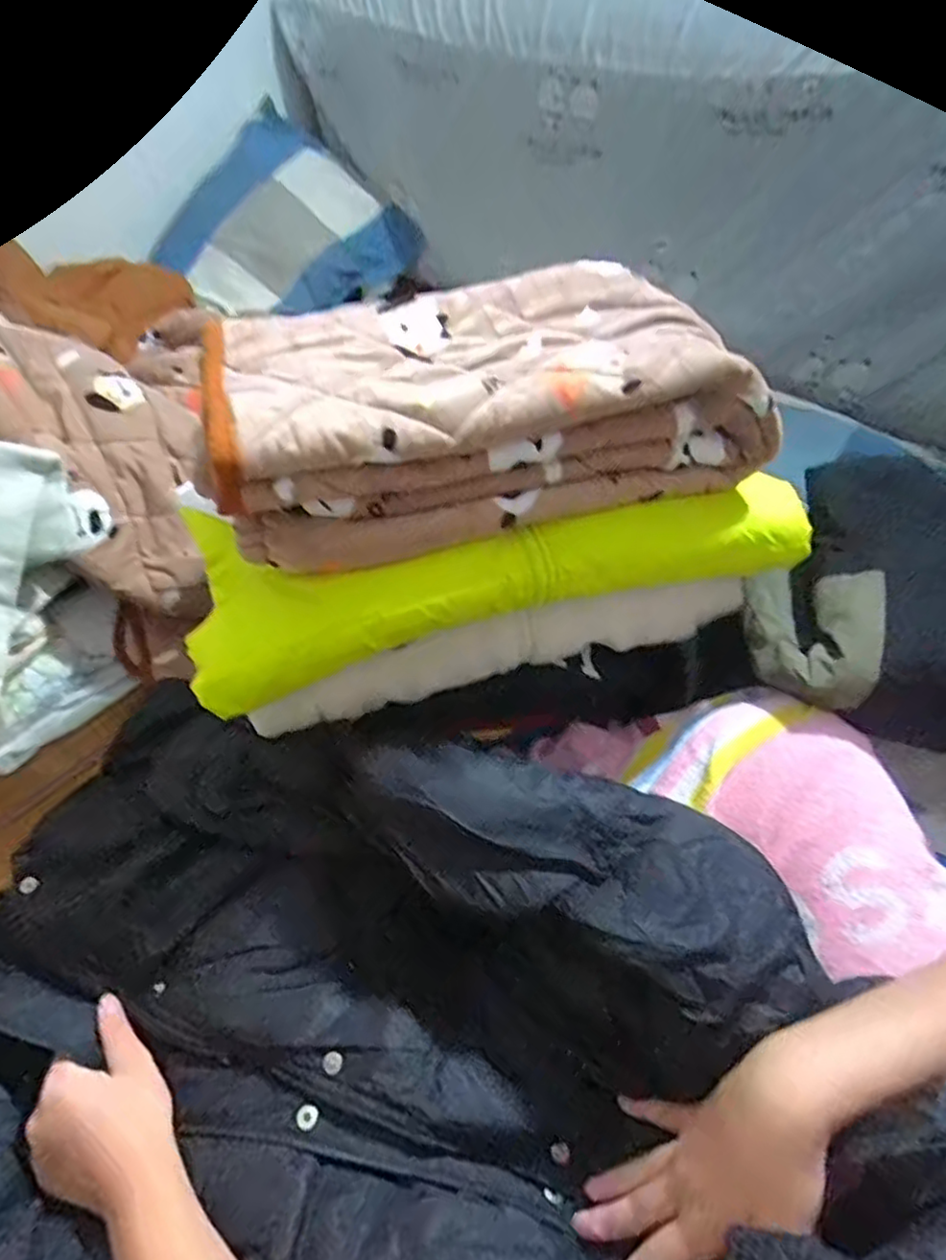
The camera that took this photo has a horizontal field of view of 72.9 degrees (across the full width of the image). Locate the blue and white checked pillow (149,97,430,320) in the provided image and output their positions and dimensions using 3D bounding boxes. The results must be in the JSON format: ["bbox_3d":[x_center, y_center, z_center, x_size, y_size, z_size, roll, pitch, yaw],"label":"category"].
[{"bbox_3d":[-0.376,-0.771,1.259,0.376,0.092,0.400,44,90,3],"label":"blue and white checked pillow"}]

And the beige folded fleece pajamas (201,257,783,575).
[{"bbox_3d":[0.010,-0.166,0.473,0.381,0.099,0.181,-16,49,-14],"label":"beige folded fleece pajamas"}]

